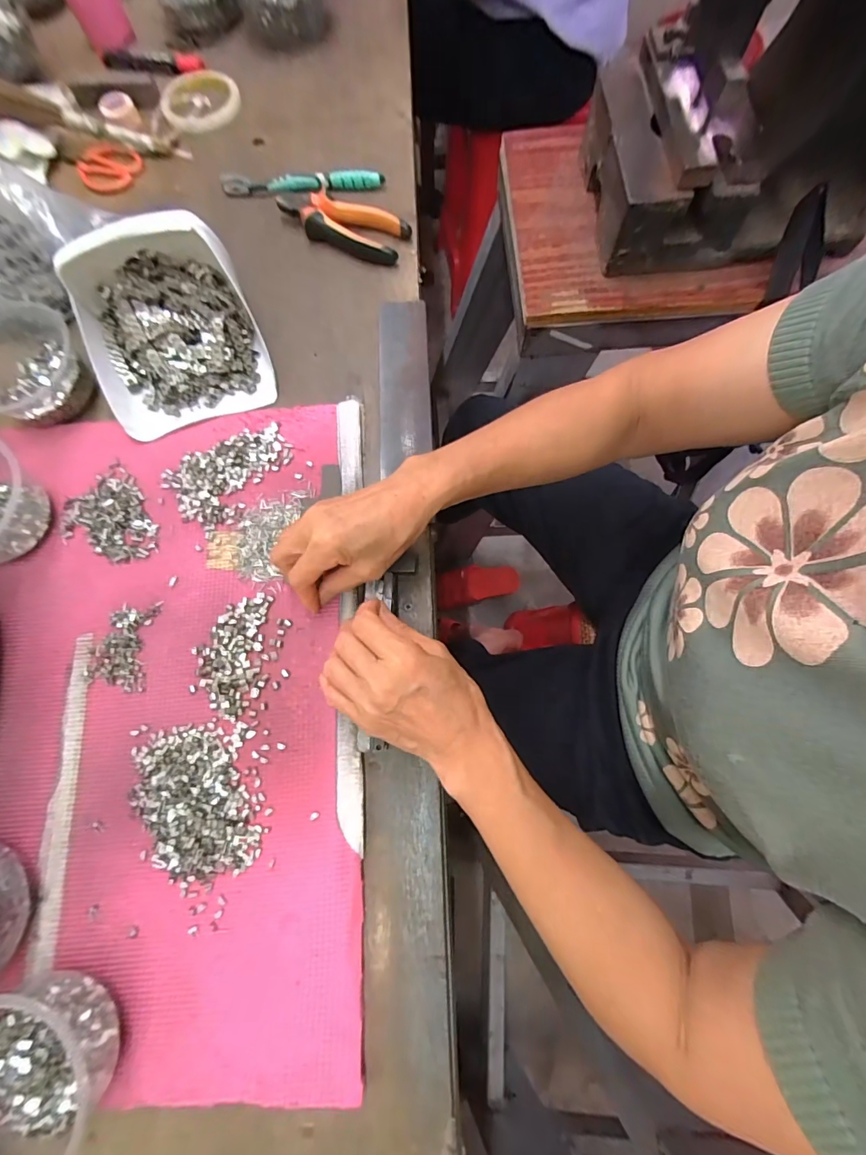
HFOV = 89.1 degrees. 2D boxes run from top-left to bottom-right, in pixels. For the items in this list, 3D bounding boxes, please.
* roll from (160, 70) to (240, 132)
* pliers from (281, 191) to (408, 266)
[{"bbox_3d":[-0.289,-0.595,0.550,0.096,0.019,0.096,0,74,-1],"label":"roll"},{"bbox_3d":[-0.103,-0.387,0.487,0.149,0.028,0.051,23,75,6],"label":"pliers"}]

